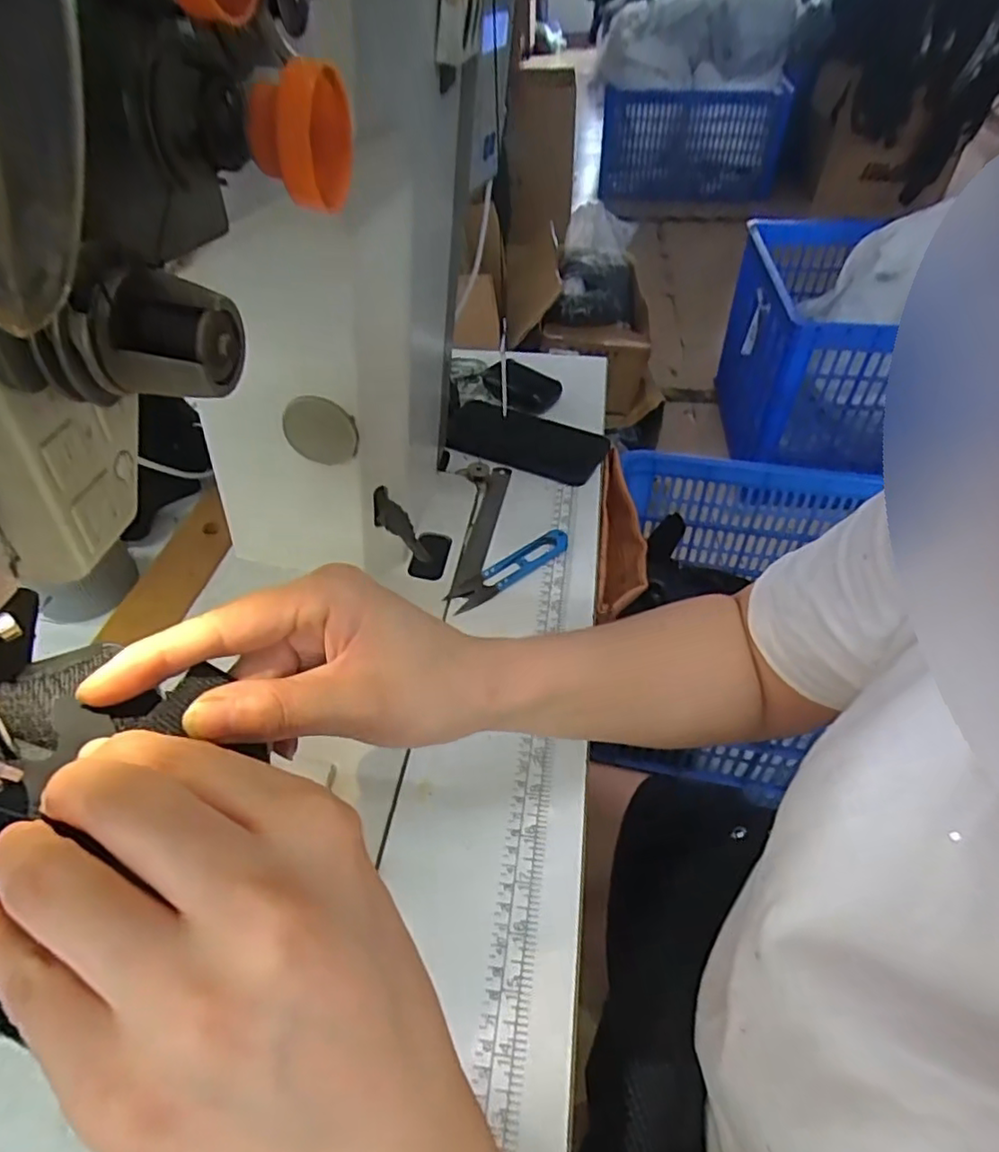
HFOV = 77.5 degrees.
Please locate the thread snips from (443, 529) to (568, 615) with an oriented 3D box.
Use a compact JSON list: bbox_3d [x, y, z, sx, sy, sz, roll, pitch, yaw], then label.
[{"bbox_3d":[0.009,-0.007,0.499,0.111,0.016,0.026,-26,52,-25],"label":"thread snips"}]

